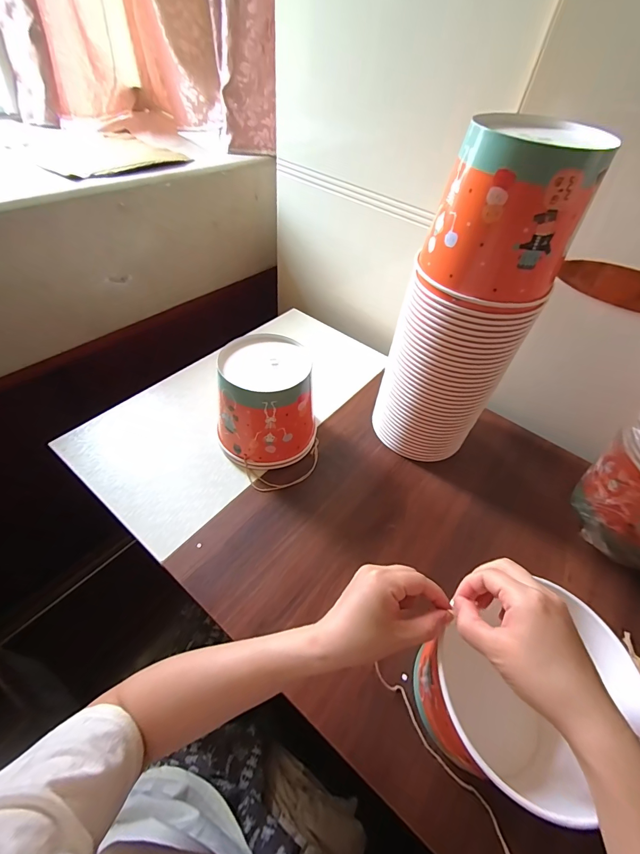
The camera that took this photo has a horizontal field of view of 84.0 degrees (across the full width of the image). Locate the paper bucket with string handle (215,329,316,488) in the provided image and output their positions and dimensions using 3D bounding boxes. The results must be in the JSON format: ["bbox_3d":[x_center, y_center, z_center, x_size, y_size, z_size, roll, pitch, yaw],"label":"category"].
[{"bbox_3d":[-0.075,-0.021,0.526,0.147,0.143,0.176,-3,50,-8],"label":"paper bucket with string handle"}]

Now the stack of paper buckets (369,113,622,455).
[{"bbox_3d":[0.176,-0.122,0.461,0.134,0.402,0.130,-19,54,-20],"label":"stack of paper buckets"}]

